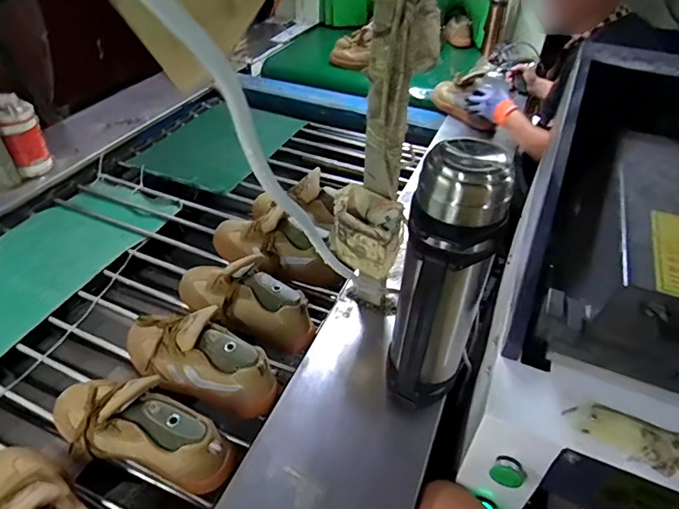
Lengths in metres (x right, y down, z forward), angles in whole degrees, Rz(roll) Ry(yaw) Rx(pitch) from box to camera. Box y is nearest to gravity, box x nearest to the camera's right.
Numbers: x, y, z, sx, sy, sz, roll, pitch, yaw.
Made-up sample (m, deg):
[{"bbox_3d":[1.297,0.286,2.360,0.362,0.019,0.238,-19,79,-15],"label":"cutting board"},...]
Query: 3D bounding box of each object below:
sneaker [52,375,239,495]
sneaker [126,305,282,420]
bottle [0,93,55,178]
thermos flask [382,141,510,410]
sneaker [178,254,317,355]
[{"bbox_3d":[-0.283,0.235,0.646,0.281,0.107,0.095,14,46,10],"label":"sneaker"},{"bbox_3d":[-0.227,0.163,0.736,0.267,0.124,0.105,23,48,18],"label":"sneaker"},{"bbox_3d":[-0.765,-0.288,1.115,0.087,0.182,0.074,-25,52,-27],"label":"bottle"},{"bbox_3d":[0.133,0.052,0.607,0.114,0.383,0.117,23,48,18],"label":"thermos flask"},{"bbox_3d":[-0.176,0.087,0.839,0.278,0.150,0.094,17,46,12],"label":"sneaker"}]

